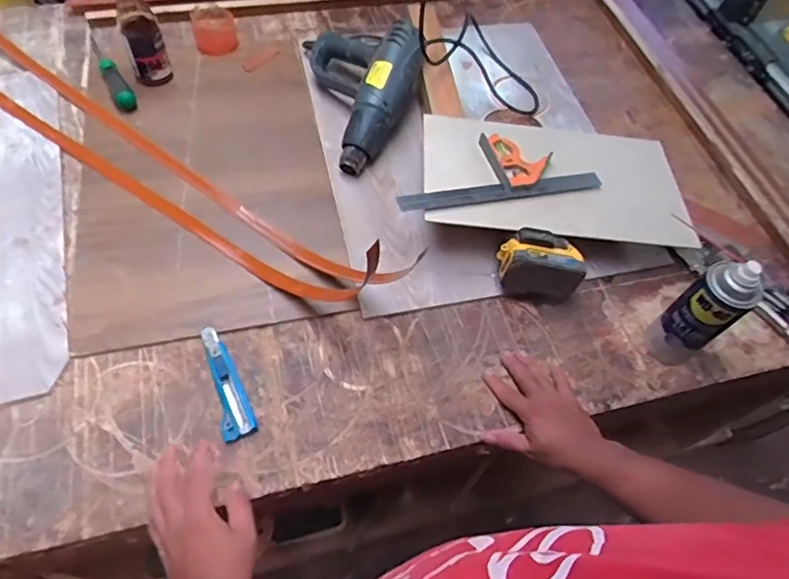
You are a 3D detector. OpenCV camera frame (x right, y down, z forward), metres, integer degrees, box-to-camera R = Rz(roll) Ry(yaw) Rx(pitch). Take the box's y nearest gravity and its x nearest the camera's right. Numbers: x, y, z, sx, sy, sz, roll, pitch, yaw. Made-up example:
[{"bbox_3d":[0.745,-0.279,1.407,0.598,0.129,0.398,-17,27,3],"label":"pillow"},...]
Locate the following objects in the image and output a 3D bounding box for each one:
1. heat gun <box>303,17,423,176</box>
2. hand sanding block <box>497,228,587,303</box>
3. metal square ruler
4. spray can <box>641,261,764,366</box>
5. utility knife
[{"bbox_3d":[-0.038,-0.359,0.919,0.175,0.122,0.321,-12,61,-12],"label":"heat gun"},{"bbox_3d":[0.201,-0.032,0.757,0.111,0.084,0.065,2,59,-4],"label":"hand sanding block"},{"bbox_3d":[0.139,-0.172,0.776,0.292,0.026,0.120,-12,61,-10],"label":"metal square ruler"},{"bbox_3d":[0.377,0.034,0.682,0.058,0.200,0.064,-29,65,-21],"label":"spray can"},{"bbox_3d":[-0.206,0.112,0.671,0.036,0.017,0.148,-17,62,-15],"label":"utility knife"}]

